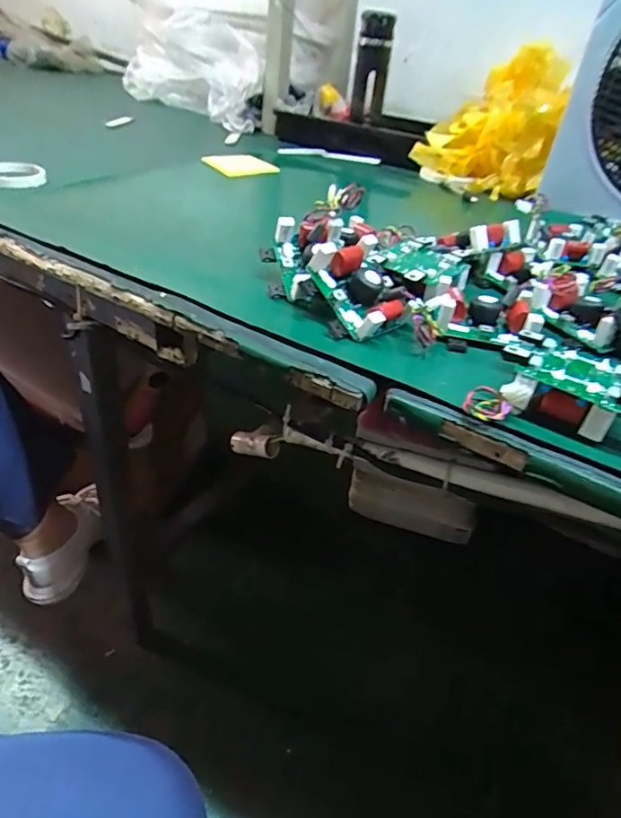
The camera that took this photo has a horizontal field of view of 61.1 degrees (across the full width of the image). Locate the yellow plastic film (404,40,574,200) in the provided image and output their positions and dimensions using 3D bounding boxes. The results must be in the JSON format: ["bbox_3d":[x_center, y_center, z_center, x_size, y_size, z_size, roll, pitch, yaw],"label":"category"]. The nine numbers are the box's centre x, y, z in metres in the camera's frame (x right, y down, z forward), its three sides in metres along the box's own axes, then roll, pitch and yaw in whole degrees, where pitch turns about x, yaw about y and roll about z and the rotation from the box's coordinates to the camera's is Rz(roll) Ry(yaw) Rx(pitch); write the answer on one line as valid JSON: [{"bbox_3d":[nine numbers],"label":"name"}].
[{"bbox_3d":[0.348,-0.534,0.976,0.243,0.207,0.260,20,37,17],"label":"yellow plastic film"}]

